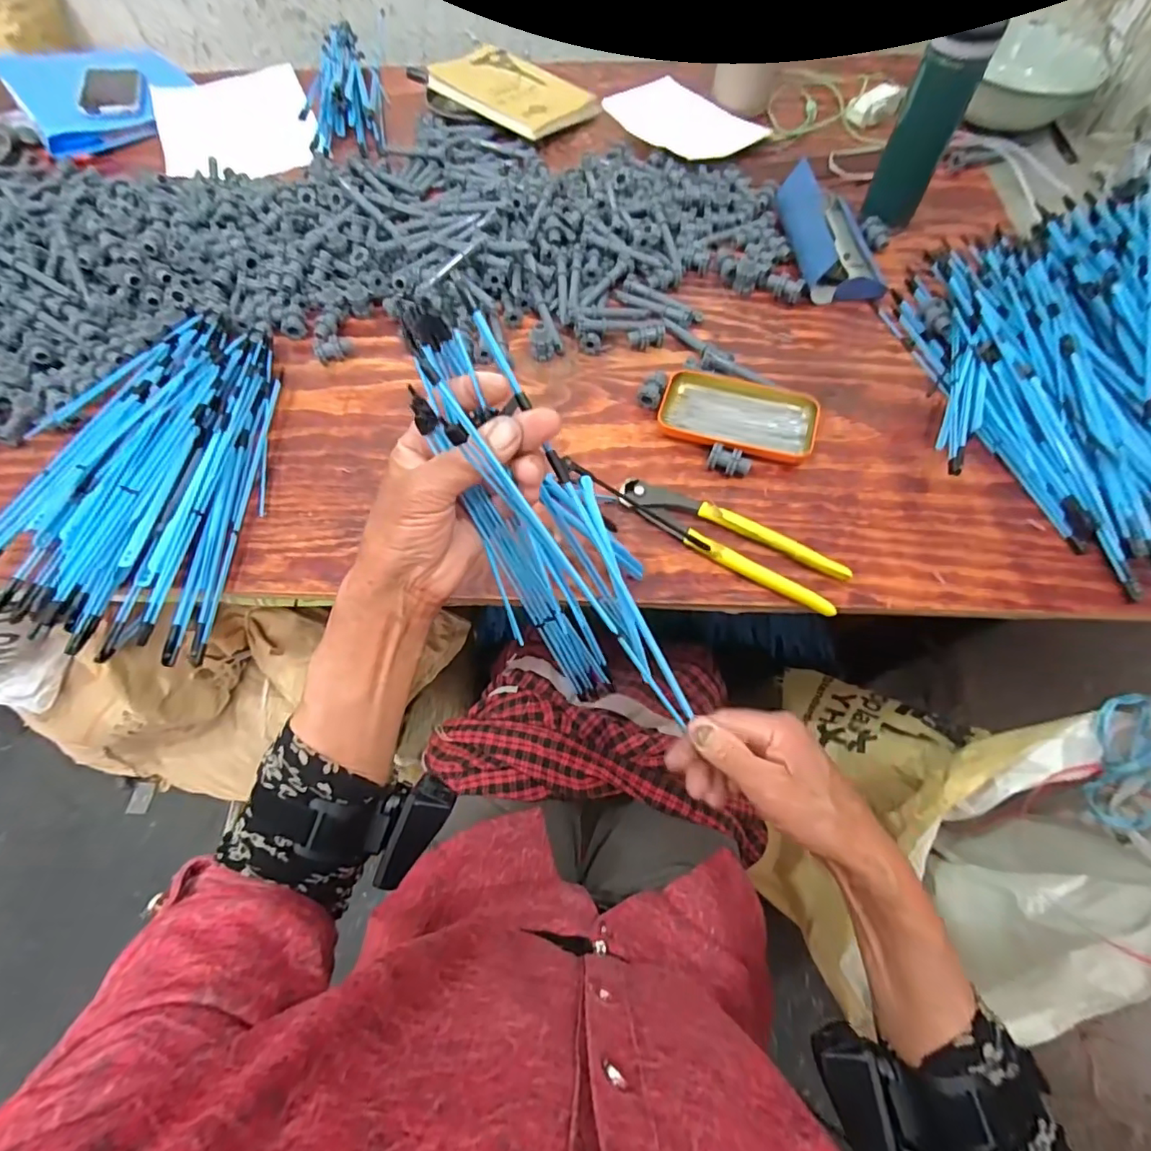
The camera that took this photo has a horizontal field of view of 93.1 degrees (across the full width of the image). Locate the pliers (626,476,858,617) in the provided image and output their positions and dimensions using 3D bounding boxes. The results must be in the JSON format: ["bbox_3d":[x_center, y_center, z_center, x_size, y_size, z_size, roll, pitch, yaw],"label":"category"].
[{"bbox_3d":[0.131,-0.031,0.468,0.199,0.014,0.049,26,68,14],"label":"pliers"}]

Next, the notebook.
[{"bbox_3d":[-0.087,-0.682,0.769,0.213,0.015,0.134,38,69,13],"label":"notebook"}]

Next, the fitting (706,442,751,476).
[{"bbox_3d":[0.142,-0.104,0.499,0.038,0.021,0.017,18,66,11],"label":"fitting"}]

